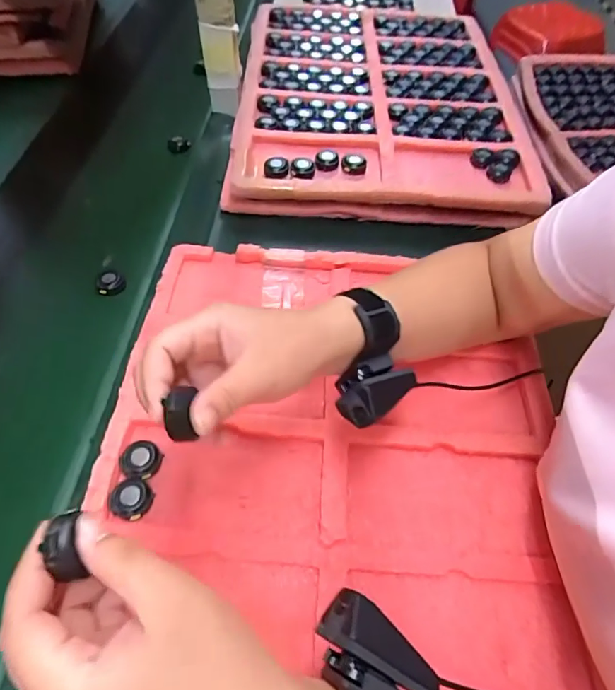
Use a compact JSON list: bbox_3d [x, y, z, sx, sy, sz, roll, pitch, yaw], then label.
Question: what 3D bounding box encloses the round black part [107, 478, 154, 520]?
[{"bbox_3d":[-0.134,0.114,0.353,0.030,0.010,0.027,14,56,10],"label":"round black part"}]

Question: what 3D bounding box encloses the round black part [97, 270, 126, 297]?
[{"bbox_3d":[-0.212,-0.068,0.505,0.029,0.011,0.031,0,54,1],"label":"round black part"}]

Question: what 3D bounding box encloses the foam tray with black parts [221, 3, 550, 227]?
[{"bbox_3d":[0.099,-0.373,0.699,0.387,0.052,0.513,1,54,1],"label":"foam tray with black parts"}]

